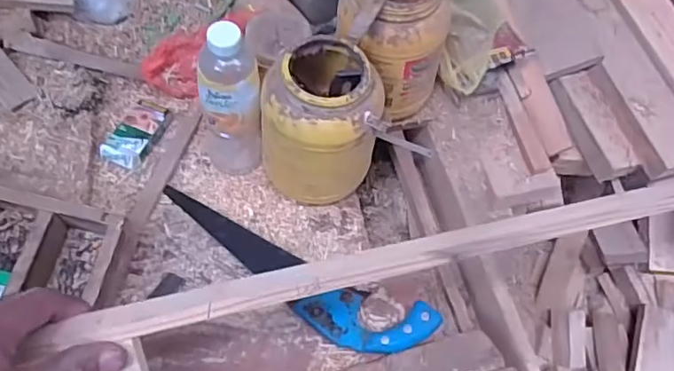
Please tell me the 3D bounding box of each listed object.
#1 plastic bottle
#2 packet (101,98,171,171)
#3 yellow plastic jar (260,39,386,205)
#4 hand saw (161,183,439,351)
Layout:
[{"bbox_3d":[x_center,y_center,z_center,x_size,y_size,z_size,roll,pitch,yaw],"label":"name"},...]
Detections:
[{"bbox_3d":[-0.142,-0.104,0.756,0.076,0.257,0.077,-13,54,-12],"label":"plastic bottle"},{"bbox_3d":[-0.304,-0.077,0.872,0.061,0.025,0.112,20,54,13],"label":"packet"},{"bbox_3d":[-0.024,-0.088,0.777,0.147,0.203,0.150,1,52,-1],"label":"yellow plastic jar"},{"bbox_3d":[-0.071,0.120,0.771,0.412,0.027,0.089,22,55,15],"label":"hand saw"}]

